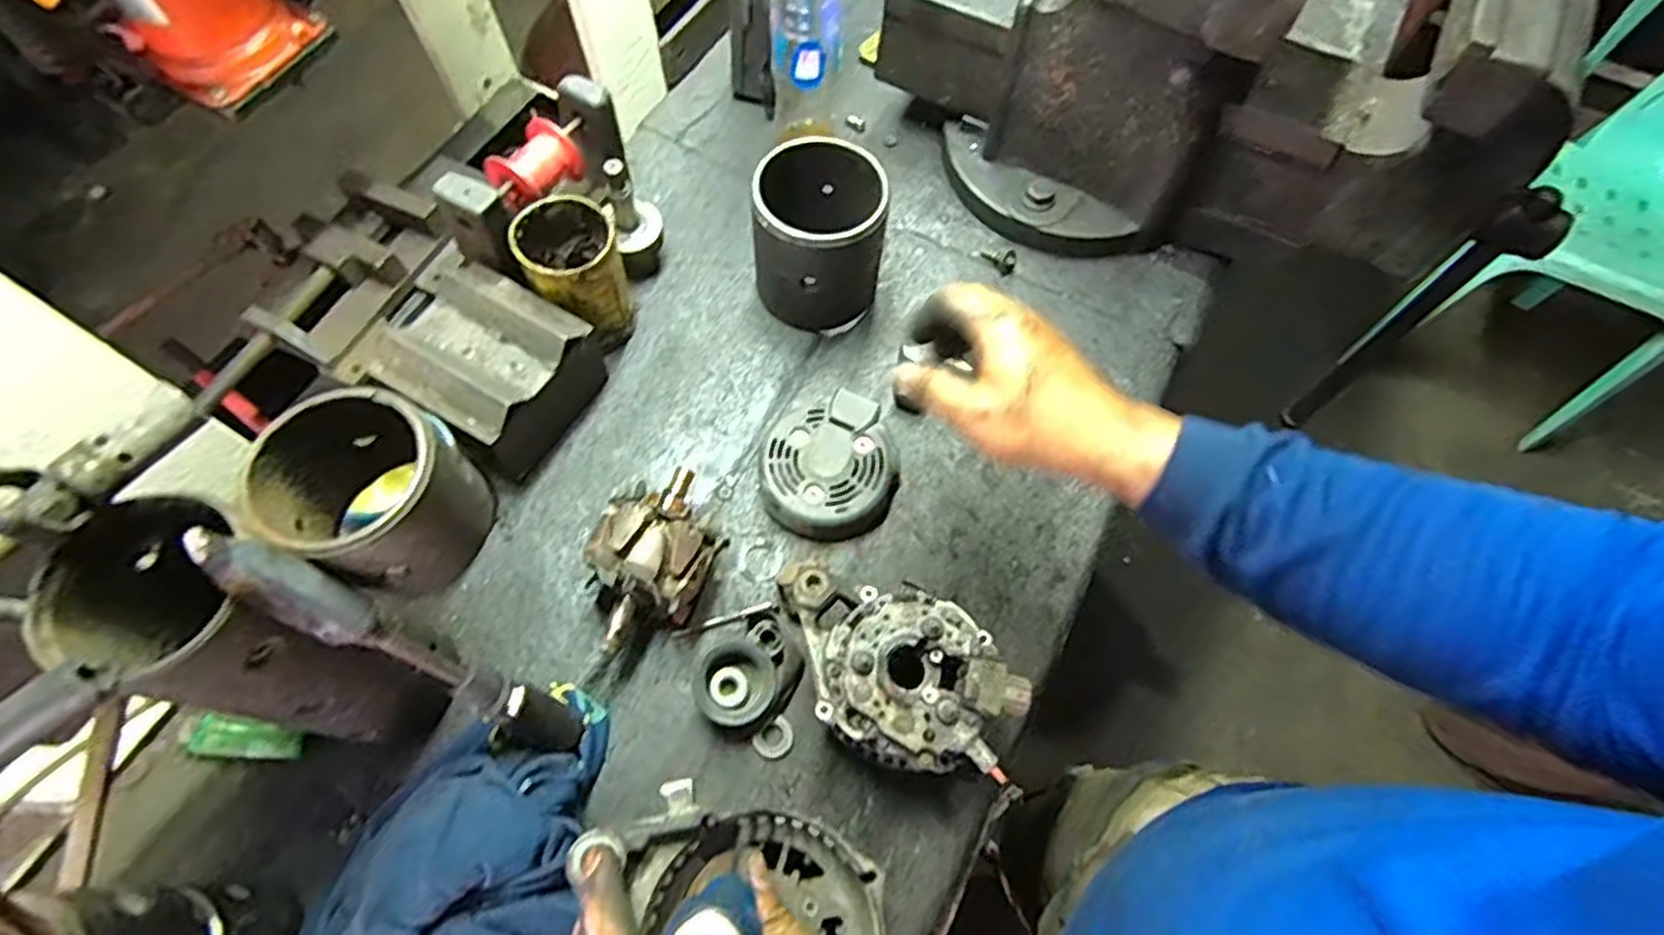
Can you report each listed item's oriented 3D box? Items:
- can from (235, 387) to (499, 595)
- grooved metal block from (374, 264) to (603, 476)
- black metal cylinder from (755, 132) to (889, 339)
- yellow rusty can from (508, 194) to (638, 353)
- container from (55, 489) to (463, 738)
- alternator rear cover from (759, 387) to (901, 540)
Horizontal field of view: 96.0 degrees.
[{"bbox_3d":[-0.238,0.013,0.389,0.089,0.078,0.086,22,66,8],"label":"can"},{"bbox_3d":[-0.262,-0.075,0.589,0.118,0.098,0.123,27,67,11],"label":"grooved metal block"},{"bbox_3d":[-0.009,-0.204,0.641,0.101,0.117,0.124,5,65,1],"label":"black metal cylinder"},{"bbox_3d":[-0.206,-0.154,0.617,0.069,0.118,0.090,-24,68,-12],"label":"yellow rusty can"},{"bbox_3d":[-0.303,0.101,0.432,0.087,0.234,0.081,1,65,-1],"label":"container"},{"bbox_3d":[-0.002,0.000,0.600,0.107,0.031,0.104,-12,66,-7],"label":"alternator rear cover"}]

